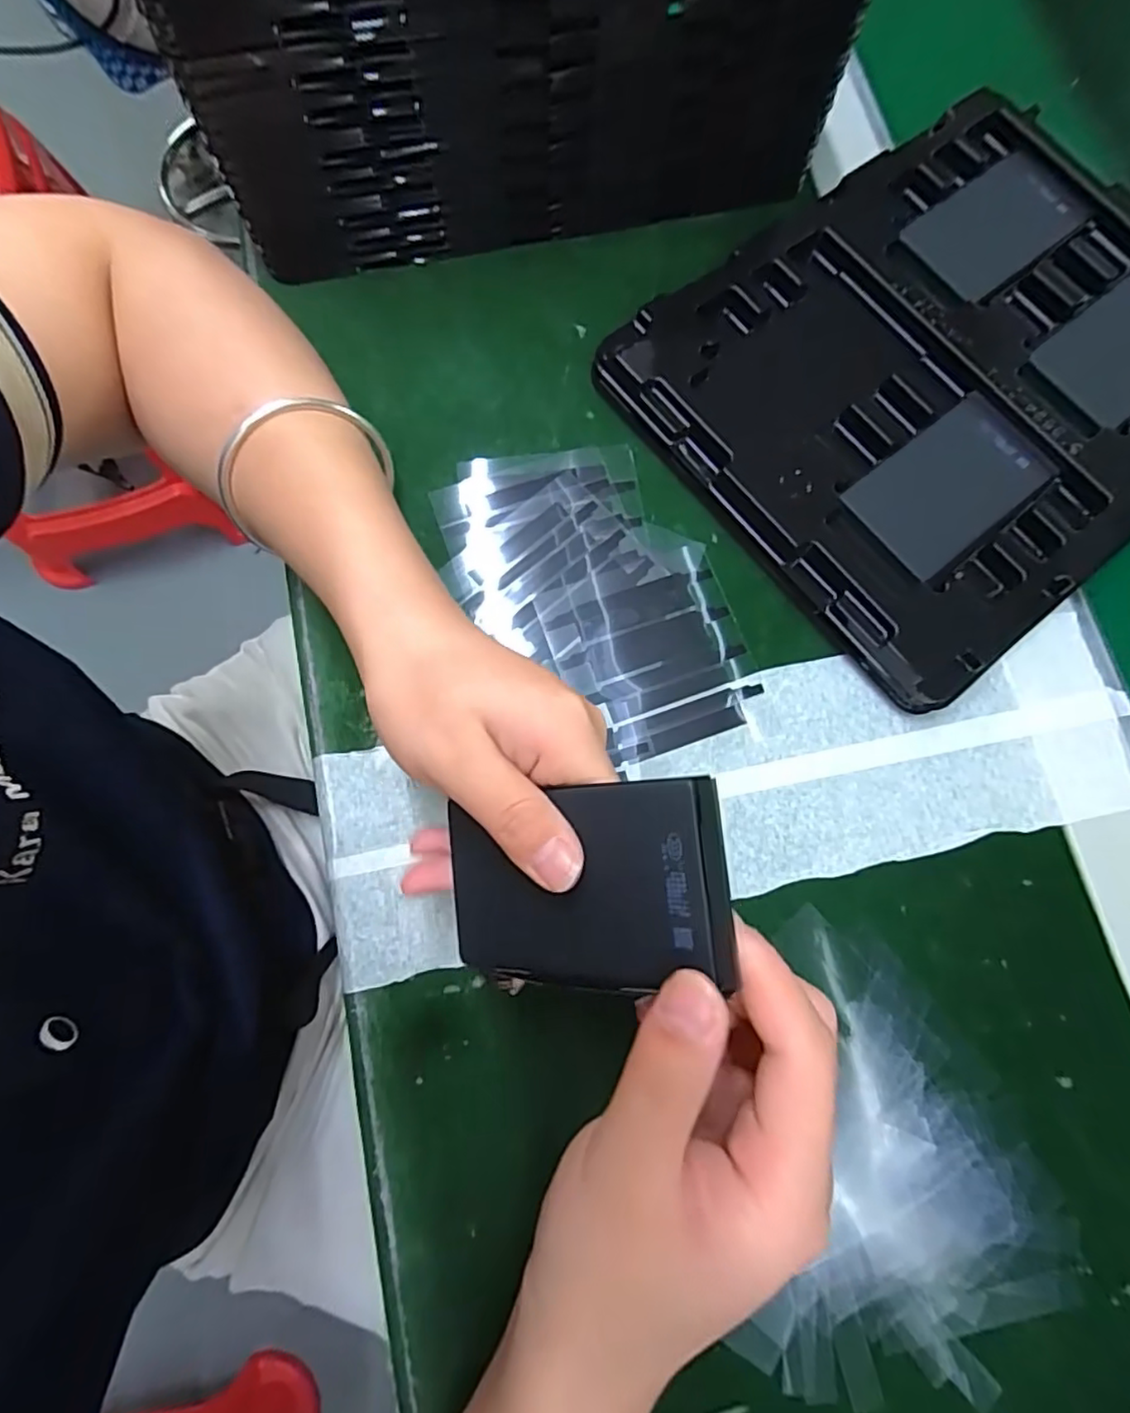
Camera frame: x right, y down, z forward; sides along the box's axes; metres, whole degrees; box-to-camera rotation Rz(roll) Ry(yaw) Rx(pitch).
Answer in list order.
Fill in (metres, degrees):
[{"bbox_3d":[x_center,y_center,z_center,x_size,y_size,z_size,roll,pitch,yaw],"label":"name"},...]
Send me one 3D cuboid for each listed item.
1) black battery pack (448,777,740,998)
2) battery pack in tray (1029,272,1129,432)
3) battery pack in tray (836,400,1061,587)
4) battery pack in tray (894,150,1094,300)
[{"bbox_3d":[0.003,0.052,0.183,0.089,0.004,0.055,-9,84,32],"label":"black battery pack"},{"bbox_3d":[0.275,-0.175,0.318,0.097,0.018,0.055,-39,80,-9],"label":"battery pack in tray"},{"bbox_3d":[0.171,-0.098,0.282,0.090,0.006,0.052,-38,80,-9],"label":"battery pack in tray"},{"bbox_3d":[0.220,-0.246,0.325,0.090,0.004,0.055,-40,80,-9],"label":"battery pack in tray"}]

